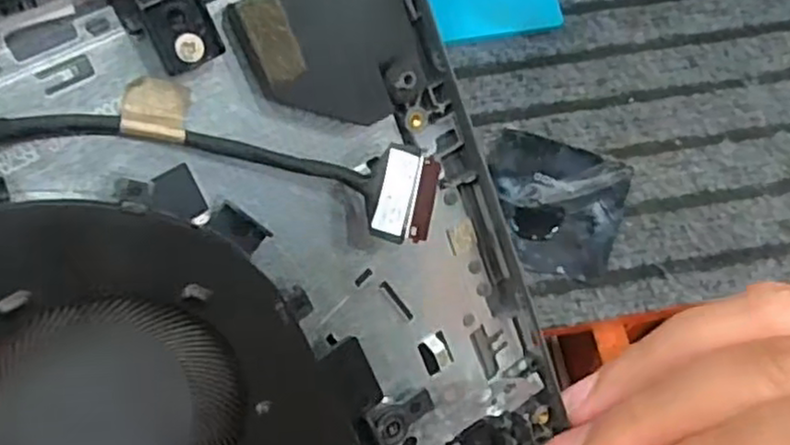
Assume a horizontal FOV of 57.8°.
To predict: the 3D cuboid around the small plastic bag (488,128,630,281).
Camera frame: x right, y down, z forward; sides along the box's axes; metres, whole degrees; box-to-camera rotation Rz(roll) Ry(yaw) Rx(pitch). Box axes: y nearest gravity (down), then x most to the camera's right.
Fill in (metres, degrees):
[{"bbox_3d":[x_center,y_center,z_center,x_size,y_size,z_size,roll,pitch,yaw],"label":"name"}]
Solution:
[{"bbox_3d":[0.084,-0.010,0.388,0.075,0.004,0.077,18,65,10],"label":"small plastic bag"}]

